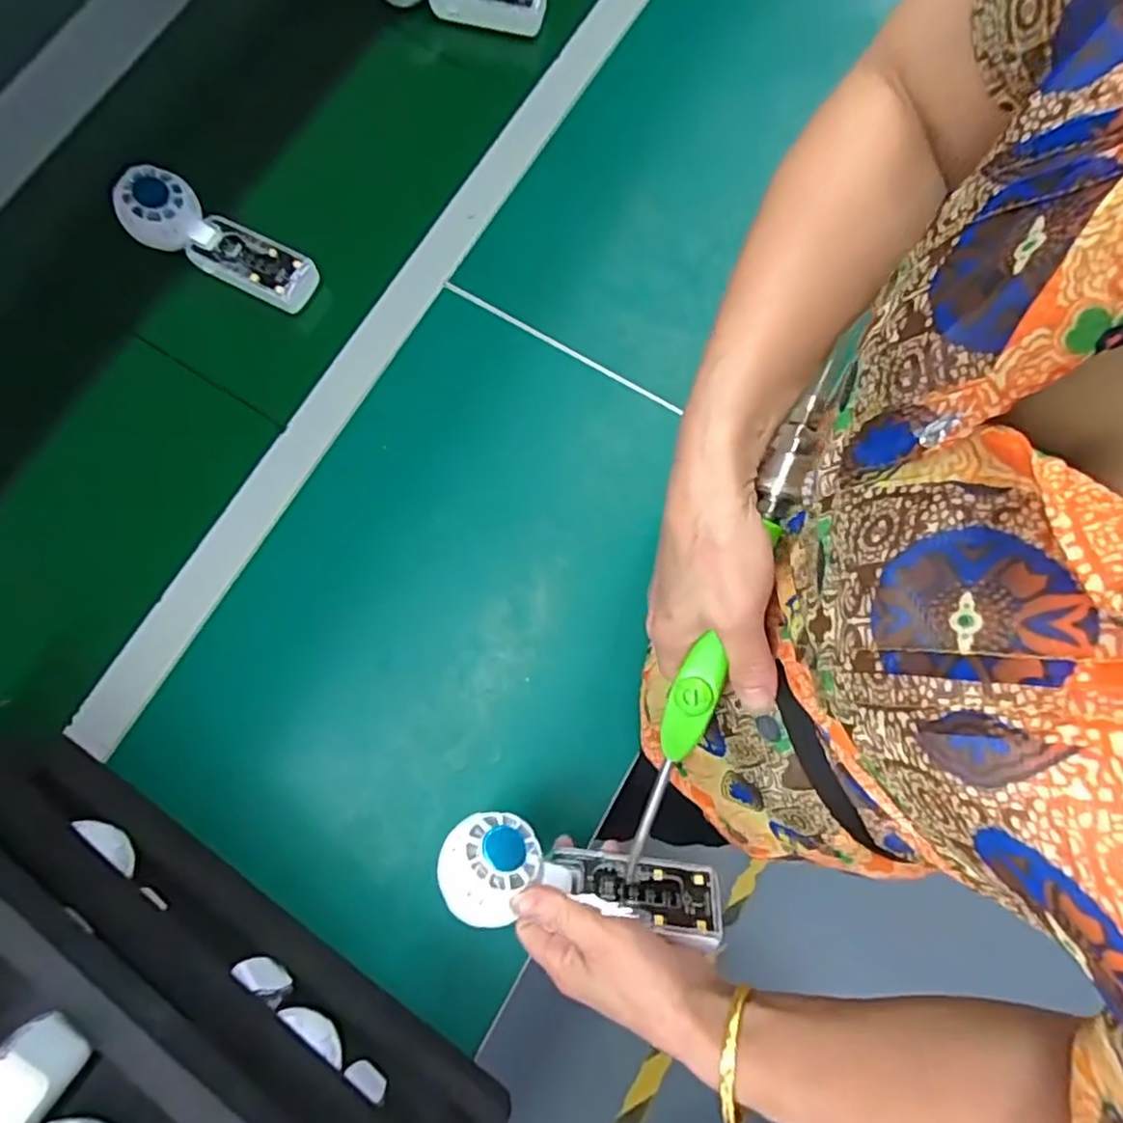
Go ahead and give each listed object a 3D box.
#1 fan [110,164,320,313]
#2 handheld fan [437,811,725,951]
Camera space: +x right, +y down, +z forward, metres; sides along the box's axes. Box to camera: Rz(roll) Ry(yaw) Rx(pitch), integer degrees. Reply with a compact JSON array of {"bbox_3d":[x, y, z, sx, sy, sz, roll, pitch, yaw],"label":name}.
[{"bbox_3d":[-0.292,-0.274,0.552,0.161,0.054,0.055,28,80,6],"label":"fan"},{"bbox_3d":[0.011,0.201,0.402,0.172,0.046,0.059,14,41,-9],"label":"handheld fan"}]

